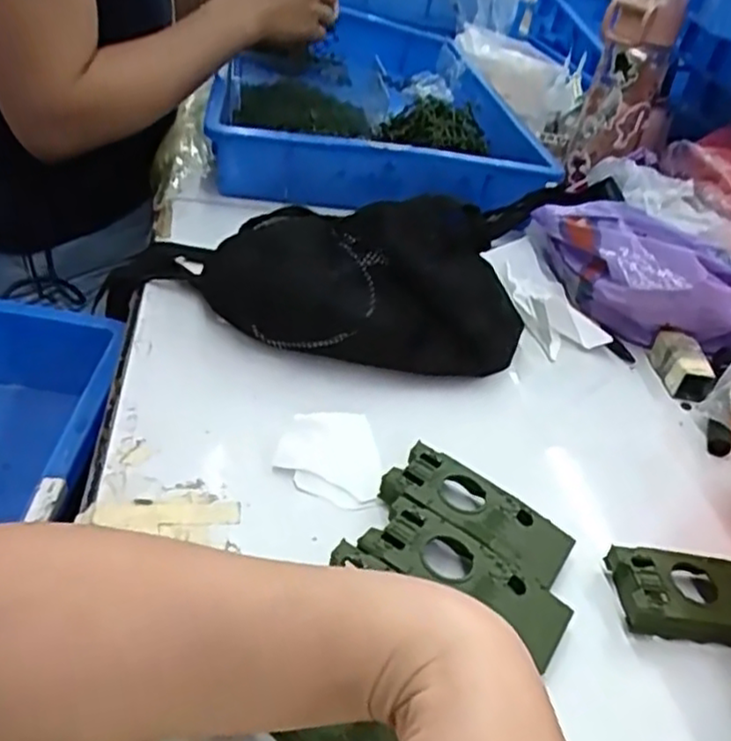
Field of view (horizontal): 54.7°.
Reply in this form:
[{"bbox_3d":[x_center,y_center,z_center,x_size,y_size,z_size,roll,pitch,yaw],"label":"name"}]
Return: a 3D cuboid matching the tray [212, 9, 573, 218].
[{"bbox_3d":[0.006,-0.355,0.894,0.343,0.074,0.535,6,36,-9],"label":"tray"}]

